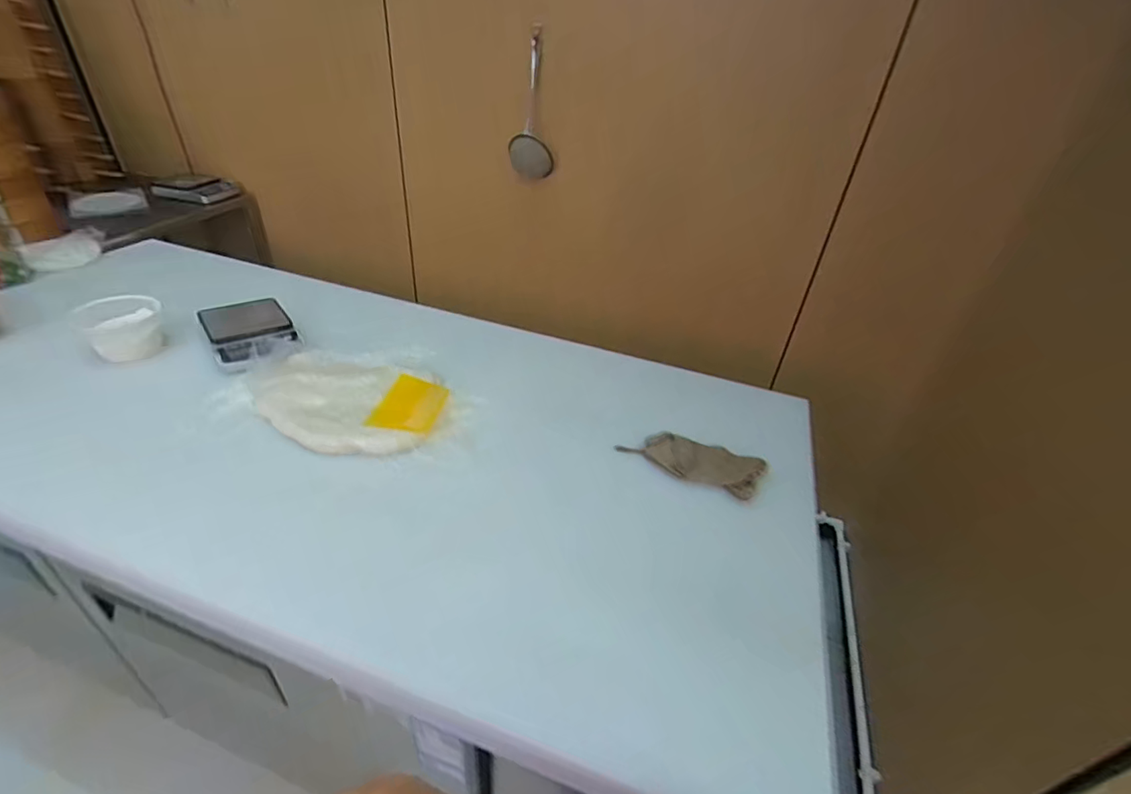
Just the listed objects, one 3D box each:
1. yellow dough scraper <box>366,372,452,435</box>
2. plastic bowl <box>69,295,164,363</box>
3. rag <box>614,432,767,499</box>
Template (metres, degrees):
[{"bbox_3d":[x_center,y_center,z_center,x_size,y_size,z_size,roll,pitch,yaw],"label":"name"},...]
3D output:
[{"bbox_3d":[-0.269,0.015,0.910,0.099,0.007,0.118,19,51,-1],"label":"yellow dough scraper"},{"bbox_3d":[-0.862,-0.133,1.024,0.129,0.104,0.109,-26,47,-35],"label":"plastic bowl"},{"bbox_3d":[0.210,0.099,0.874,0.228,0.022,0.103,17,38,15],"label":"rag"}]

